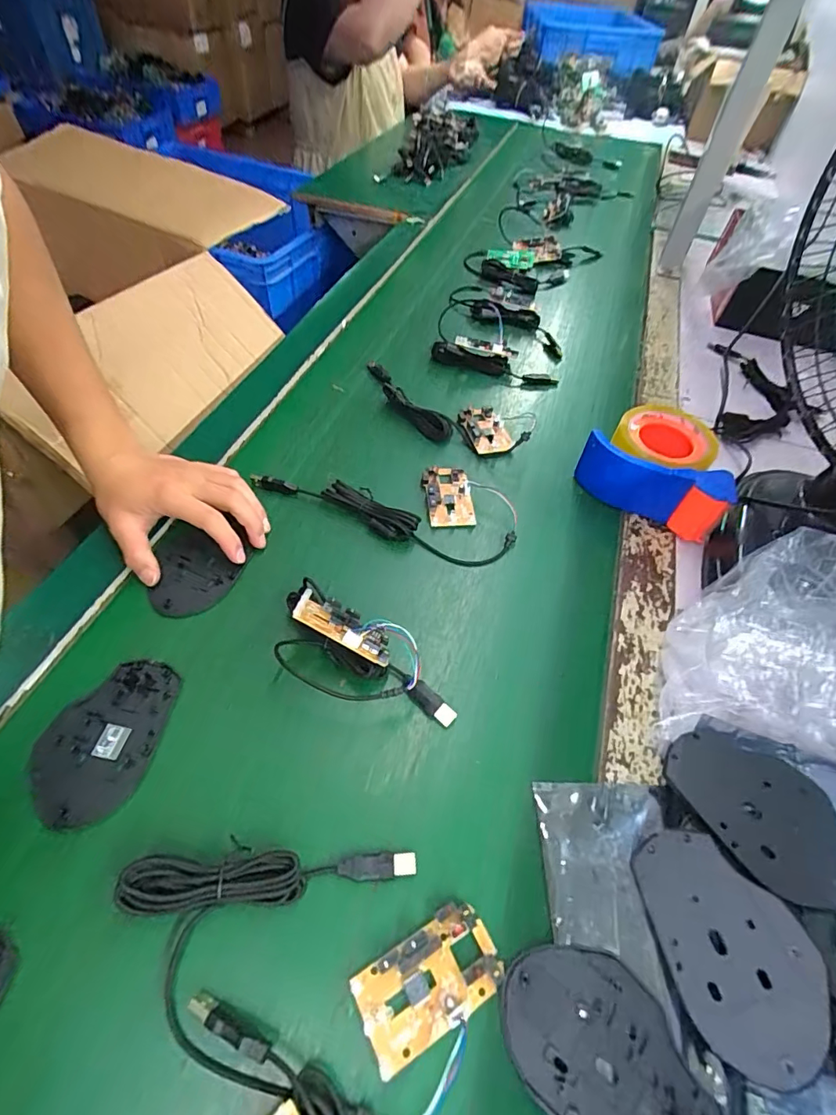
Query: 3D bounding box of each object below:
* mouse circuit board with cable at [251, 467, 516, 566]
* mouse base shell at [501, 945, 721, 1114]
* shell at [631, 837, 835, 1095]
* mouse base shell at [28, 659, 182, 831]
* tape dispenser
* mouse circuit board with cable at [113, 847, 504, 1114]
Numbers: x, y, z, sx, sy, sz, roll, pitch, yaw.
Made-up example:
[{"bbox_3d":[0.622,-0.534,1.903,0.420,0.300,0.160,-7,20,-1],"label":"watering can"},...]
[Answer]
[{"bbox_3d":[-0.022,-0.067,0.484,0.248,0.020,0.107,21,54,11],"label":"mouse circuit board with cable"},{"bbox_3d":[0.099,0.257,0.250,0.107,0.013,0.072,29,56,17],"label":"mouse base shell"},{"bbox_3d":[0.173,0.212,0.268,0.070,0.004,0.108,-27,54,13],"label":"shell"},{"bbox_3d":[-0.216,0.123,0.333,0.073,0.009,0.107,12,52,5],"label":"mouse base shell"},{"bbox_3d":[0.251,-0.101,0.497,0.138,0.068,0.131,31,58,15],"label":"tape dispenser"},{"bbox_3d":[-0.062,0.226,0.263,0.205,0.019,0.109,3,52,-3],"label":"mouse circuit board with cable"}]

